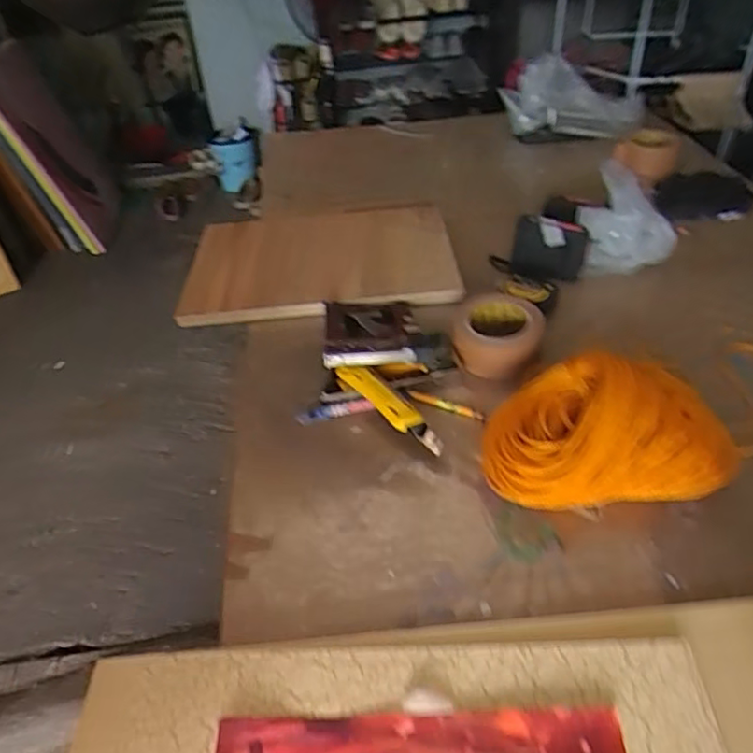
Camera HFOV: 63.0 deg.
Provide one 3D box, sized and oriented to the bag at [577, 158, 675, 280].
[{"bbox_3d":[0.363,-0.225,0.899,0.126,0.134,0.094,1,38,7],"label":"bag"}]

